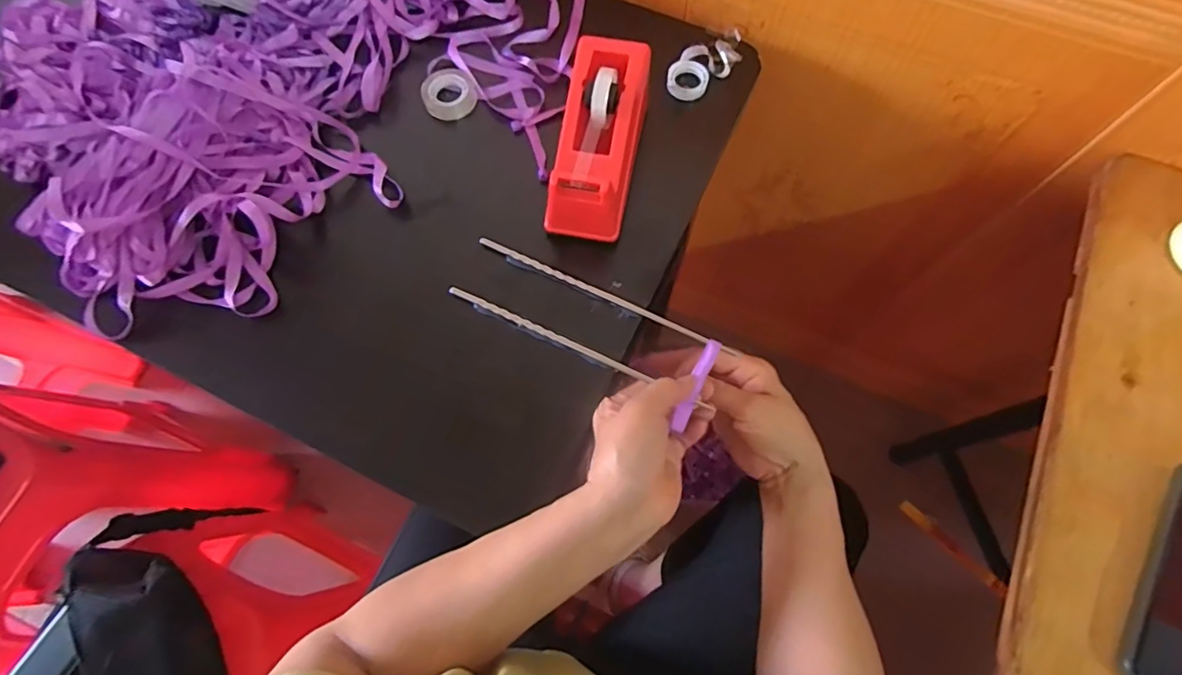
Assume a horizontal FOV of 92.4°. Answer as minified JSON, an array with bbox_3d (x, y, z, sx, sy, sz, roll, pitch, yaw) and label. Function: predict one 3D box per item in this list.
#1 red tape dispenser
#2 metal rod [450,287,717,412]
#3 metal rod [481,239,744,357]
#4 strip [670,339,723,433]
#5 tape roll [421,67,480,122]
[{"bbox_3d":[0.005,-0.157,0.457,0.064,0.072,0.158,10,71,5],"label":"red tape dispenser"},{"bbox_3d":[-0.014,0.006,0.439,0.215,0.008,0.007,25,73,8],"label":"metal rod"},{"bbox_3d":[0.000,-0.039,0.454,0.199,0.004,0.006,25,73,9],"label":"metal rod"},{"bbox_3d":[0.079,0.034,0.421,0.011,0.006,0.071,23,74,9],"label":"strip"},{"bbox_3d":[-0.131,-0.223,0.519,0.046,0.018,0.047,-1,71,2],"label":"tape roll"}]

